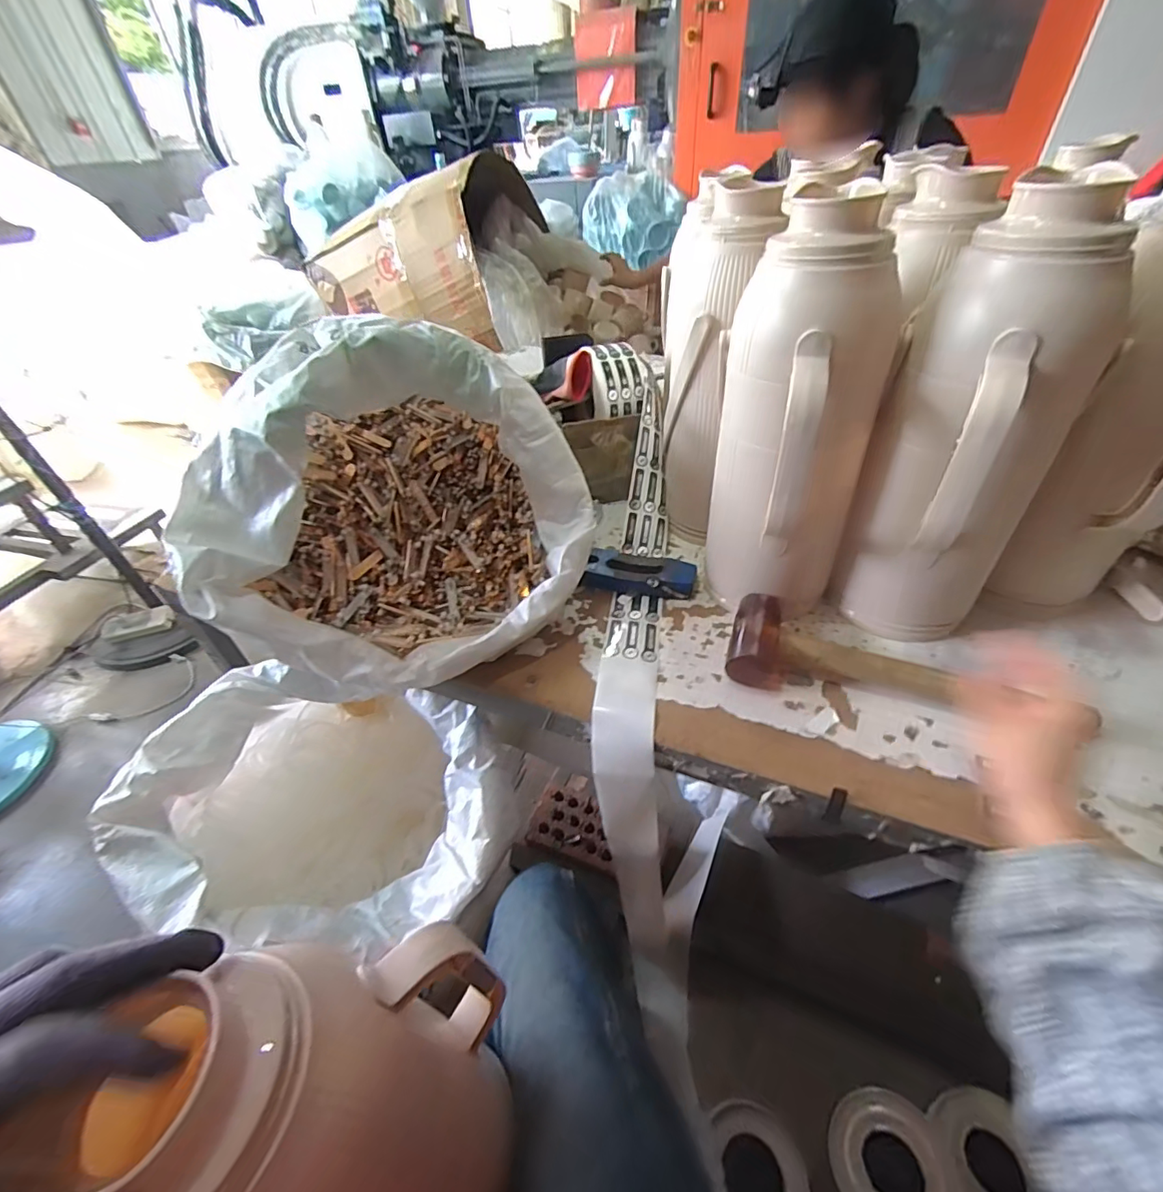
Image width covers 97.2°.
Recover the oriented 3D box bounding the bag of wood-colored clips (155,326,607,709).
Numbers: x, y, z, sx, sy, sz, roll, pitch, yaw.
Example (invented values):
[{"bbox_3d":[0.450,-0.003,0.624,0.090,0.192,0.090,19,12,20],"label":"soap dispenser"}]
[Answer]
[{"bbox_3d":[-0.205,-0.093,0.515,0.356,0.238,0.336,-34,50,-28],"label":"bag of wood-colored clips"}]

